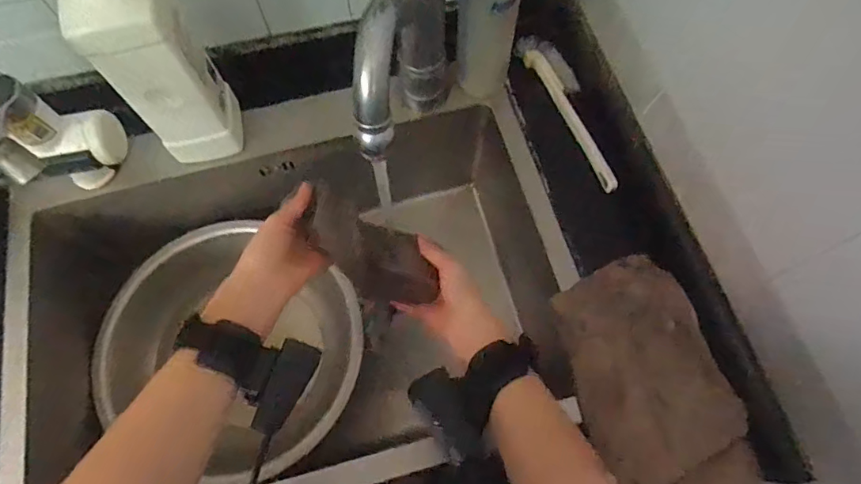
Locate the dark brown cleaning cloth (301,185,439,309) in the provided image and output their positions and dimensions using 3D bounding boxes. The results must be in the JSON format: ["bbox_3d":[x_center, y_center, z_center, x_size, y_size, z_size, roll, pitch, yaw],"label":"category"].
[{"bbox_3d":[-0.055,0.009,0.456,0.135,0.033,0.058,41,72,-18],"label":"dark brown cleaning cloth"}]

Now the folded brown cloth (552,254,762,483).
[{"bbox_3d":[0.206,0.128,0.477,0.132,0.031,0.228,-13,69,-4],"label":"folded brown cloth"}]

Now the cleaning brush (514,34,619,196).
[{"bbox_3d":[0.173,-0.160,0.603,0.047,0.019,0.224,-23,70,-8],"label":"cleaning brush"}]

